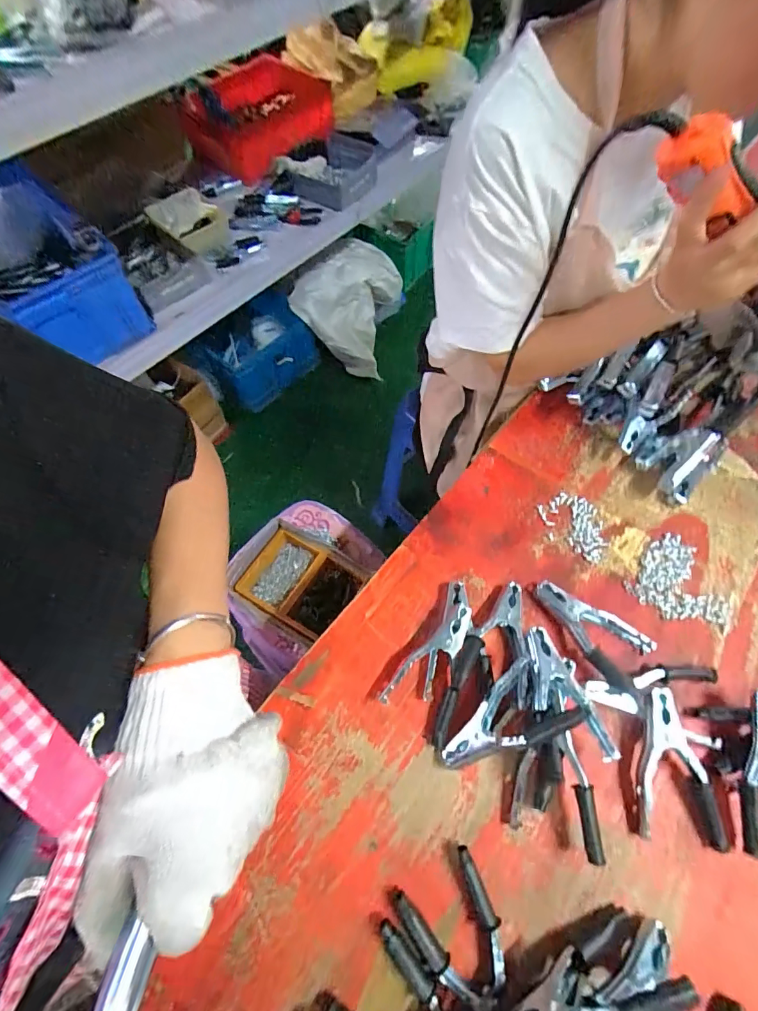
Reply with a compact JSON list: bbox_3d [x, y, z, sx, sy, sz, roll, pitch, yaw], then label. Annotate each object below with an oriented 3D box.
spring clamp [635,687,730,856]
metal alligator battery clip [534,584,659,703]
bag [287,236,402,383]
[{"bbox_3d":[0.302,0.259,0.442,0.084,0.020,0.136,10,79,-4],"label":"spring clamp"},{"bbox_3d":[0.243,0.139,0.512,0.071,0.028,0.137,-41,68,-16],"label":"metal alligator battery clip"},{"bbox_3d":[-0.118,-0.750,1.686,0.394,0.248,0.463,1,63,3],"label":"bag"}]

